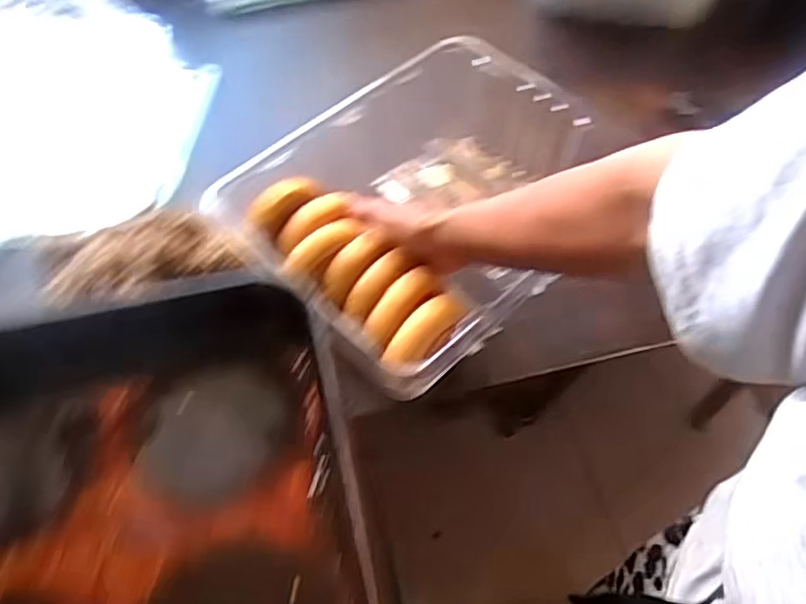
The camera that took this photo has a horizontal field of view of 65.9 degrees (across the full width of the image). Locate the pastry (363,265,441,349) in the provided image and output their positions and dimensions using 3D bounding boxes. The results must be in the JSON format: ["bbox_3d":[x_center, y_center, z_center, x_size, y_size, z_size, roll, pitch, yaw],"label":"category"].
[{"bbox_3d":[-0.005,0.005,0.594,0.030,0.027,0.093,36,70,19],"label":"pastry"}]

